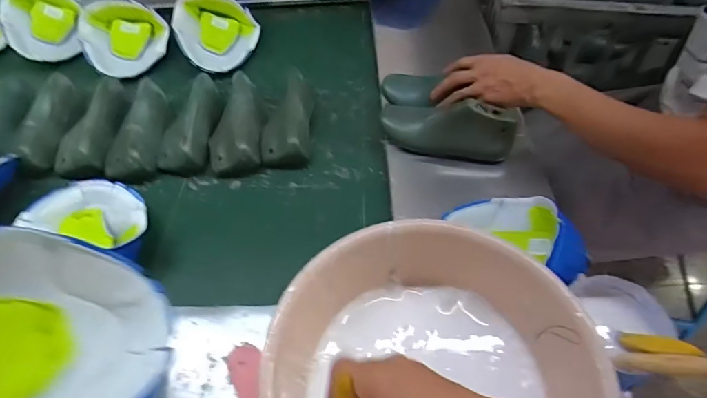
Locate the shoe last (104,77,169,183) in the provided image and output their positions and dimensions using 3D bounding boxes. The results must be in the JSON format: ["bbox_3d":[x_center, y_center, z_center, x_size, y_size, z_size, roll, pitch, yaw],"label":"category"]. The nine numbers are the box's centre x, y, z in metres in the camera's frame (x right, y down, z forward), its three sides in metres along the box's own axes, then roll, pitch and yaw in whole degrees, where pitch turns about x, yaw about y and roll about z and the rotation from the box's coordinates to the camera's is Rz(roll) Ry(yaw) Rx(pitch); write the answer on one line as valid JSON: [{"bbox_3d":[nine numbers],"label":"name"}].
[{"bbox_3d":[-0.382,-0.129,0.775,0.091,0.061,0.207,-2,53,1],"label":"shoe last"}]

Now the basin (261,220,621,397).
[{"bbox_3d":[0.073,0.175,0.430,0.296,0.097,0.292,-1,53,1],"label":"basin"}]

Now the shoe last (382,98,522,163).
[{"bbox_3d":[0.149,-0.119,0.699,0.213,0.083,0.067,14,55,12],"label":"shoe last"}]

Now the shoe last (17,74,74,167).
[{"bbox_3d":[-0.557,-0.144,0.798,0.057,0.062,0.205,-5,53,-2],"label":"shoe last"}]

